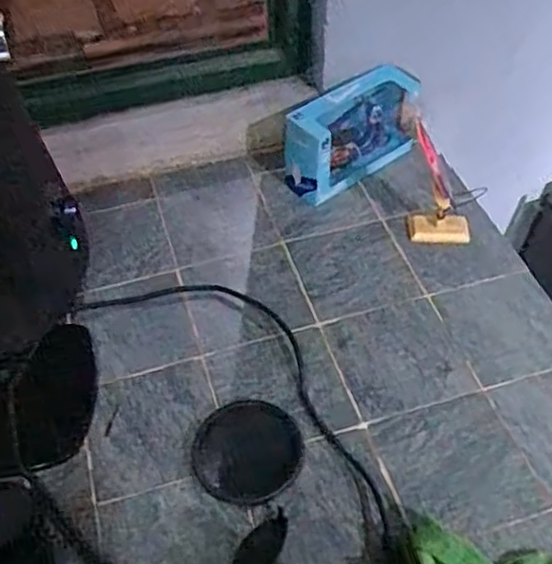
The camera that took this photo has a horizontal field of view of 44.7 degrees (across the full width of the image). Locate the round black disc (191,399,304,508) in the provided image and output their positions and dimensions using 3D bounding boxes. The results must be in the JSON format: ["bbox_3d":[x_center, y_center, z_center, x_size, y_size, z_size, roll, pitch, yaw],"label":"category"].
[{"bbox_3d":[-0.030,0.181,0.720,0.115,0.007,0.118,1,48,-1],"label":"round black disc"}]

